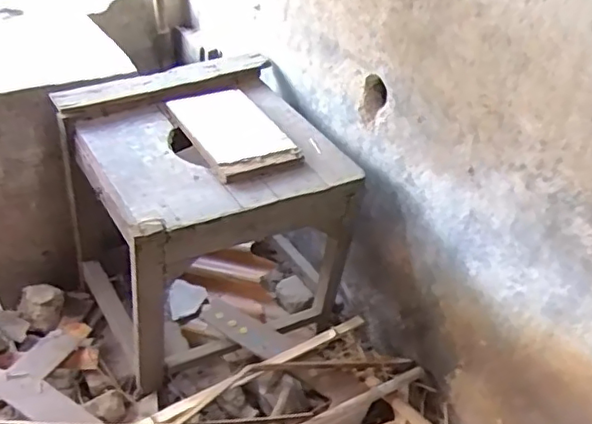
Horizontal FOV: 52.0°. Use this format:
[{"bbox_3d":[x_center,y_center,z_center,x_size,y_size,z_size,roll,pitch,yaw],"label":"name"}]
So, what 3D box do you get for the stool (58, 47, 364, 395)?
[{"bbox_3d":[-0.172,0.013,1.196,0.429,0.423,0.435,-18,44,-26],"label":"stool"}]

